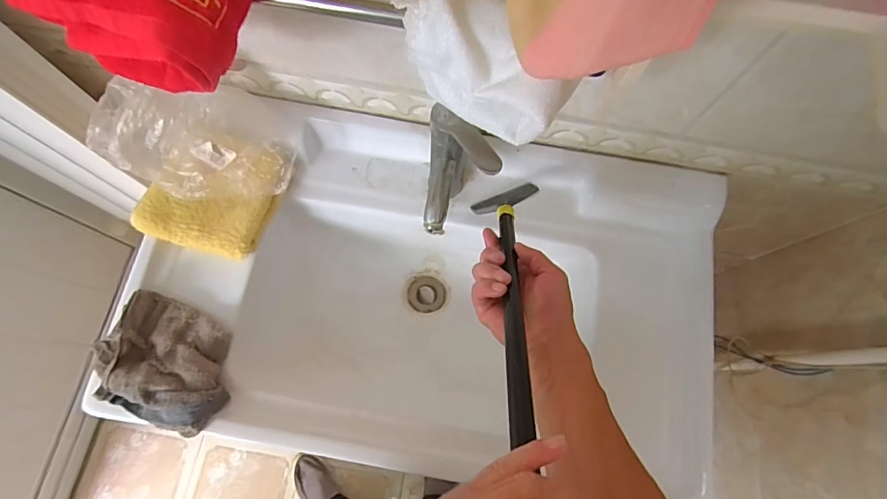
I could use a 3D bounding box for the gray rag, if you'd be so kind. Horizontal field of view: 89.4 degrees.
[{"bbox_3d":[-0.349,0.143,0.569,0.167,0.043,0.140,21,73,4],"label":"gray rag"}]

